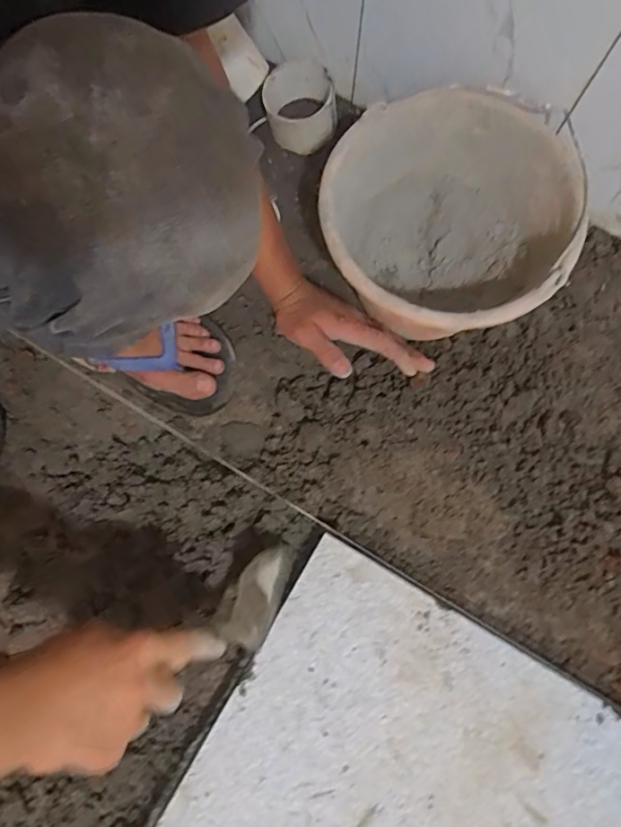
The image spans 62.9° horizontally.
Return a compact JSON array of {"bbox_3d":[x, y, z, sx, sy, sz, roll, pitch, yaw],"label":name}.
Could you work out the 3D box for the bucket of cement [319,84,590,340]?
[{"bbox_3d":[0.138,-0.187,0.550,0.237,0.155,0.253,0,77,-1],"label":"bucket of cement"}]

